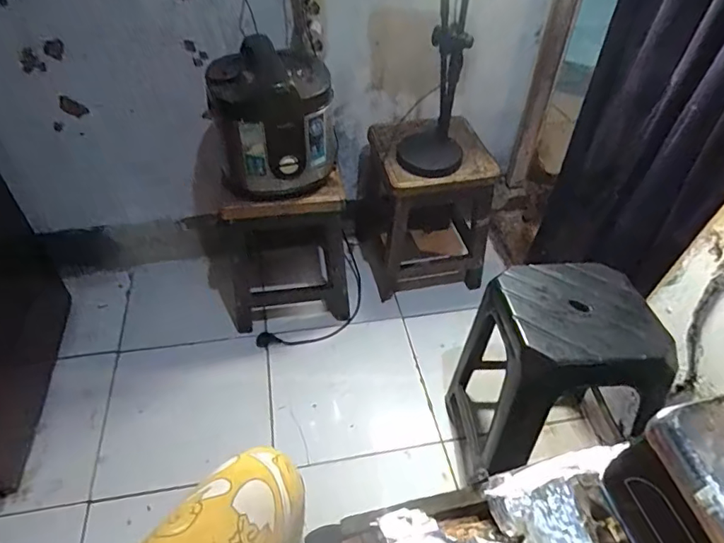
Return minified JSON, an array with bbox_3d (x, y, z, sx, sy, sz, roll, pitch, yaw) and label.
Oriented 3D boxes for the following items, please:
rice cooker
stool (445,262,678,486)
[{"bbox_3d":[-0.199,-0.359,1.144,0.242,0.282,0.278,-7,45,-9],"label":"rice cooker"},{"bbox_3d":[0.368,0.247,1.036,0.290,0.487,0.297,1,44,-1],"label":"stool"}]

